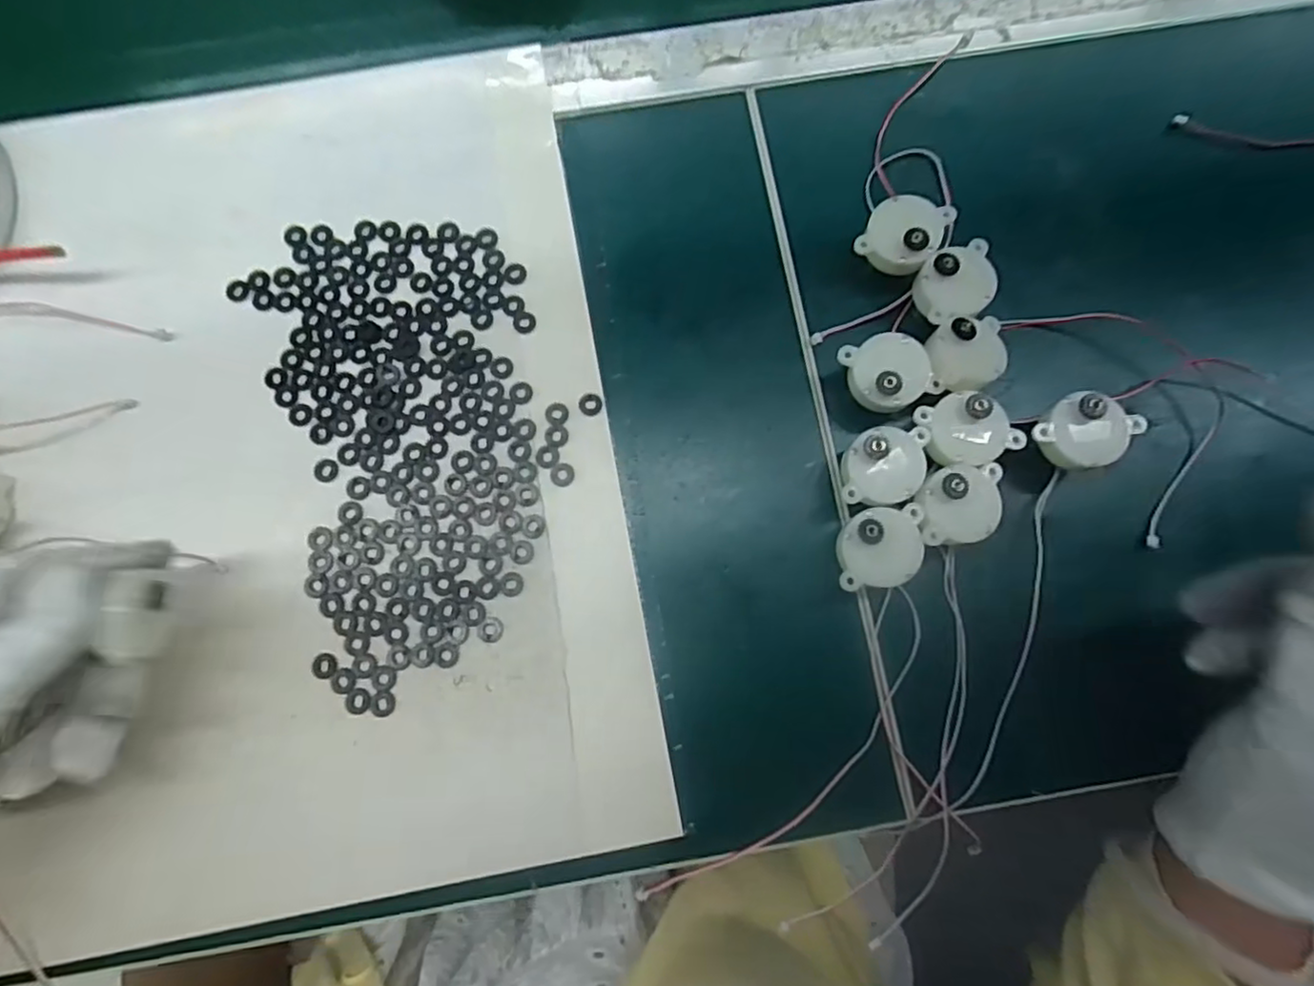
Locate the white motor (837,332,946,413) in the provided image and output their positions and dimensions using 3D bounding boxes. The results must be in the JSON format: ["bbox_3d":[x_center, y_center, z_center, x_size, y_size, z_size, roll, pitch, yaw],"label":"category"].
[{"bbox_3d":[0.098,-0.050,0.285,0.033,0.028,0.033,0,80,0],"label":"white motor"}]

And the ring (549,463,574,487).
[{"bbox_3d":[-0.042,-0.008,0.293,0.011,0.004,0.011,0,80,0],"label":"ring"}]

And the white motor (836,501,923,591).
[{"bbox_3d":[0.091,0.023,0.273,0.038,0.029,0.032,-5,80,-1],"label":"white motor"}]

